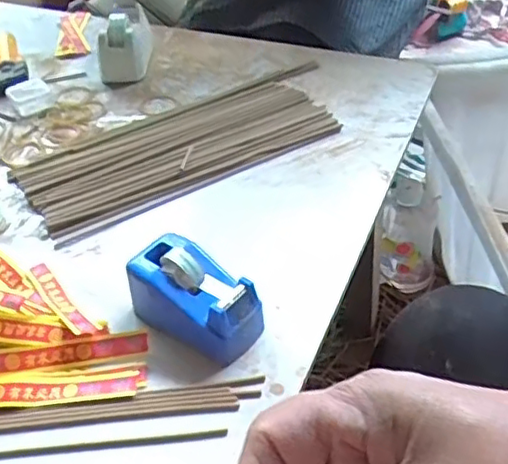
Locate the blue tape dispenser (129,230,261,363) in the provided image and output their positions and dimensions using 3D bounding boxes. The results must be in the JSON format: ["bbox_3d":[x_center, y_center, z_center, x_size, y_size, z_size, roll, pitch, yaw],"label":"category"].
[{"bbox_3d":[-0.042,0.049,0.478,0.103,0.055,0.058,27,50,30],"label":"blue tape dispenser"}]

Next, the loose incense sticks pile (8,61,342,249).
[{"bbox_3d":[-0.062,-0.096,0.676,0.352,0.010,0.154,-28,47,-25],"label":"loose incense sticks pile"}]

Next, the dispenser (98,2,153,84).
[{"bbox_3d":[-0.162,-0.245,0.811,0.060,0.063,0.117,-4,42,-1],"label":"dispenser"}]

